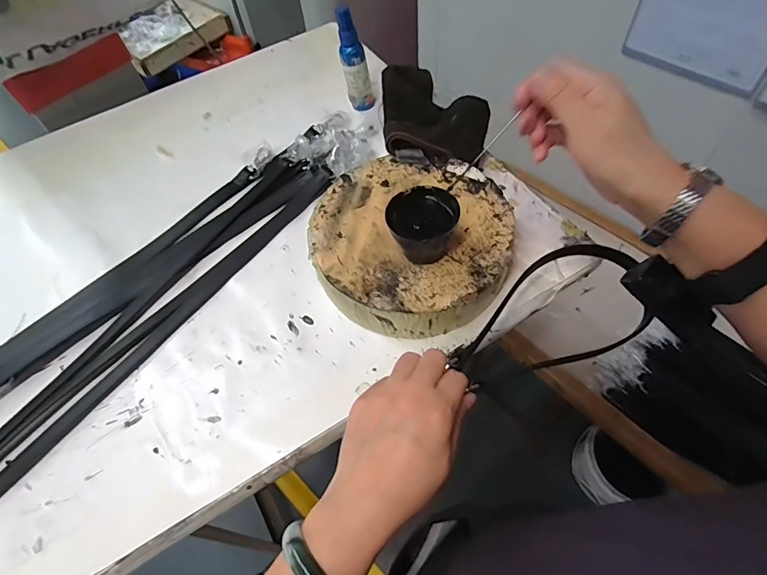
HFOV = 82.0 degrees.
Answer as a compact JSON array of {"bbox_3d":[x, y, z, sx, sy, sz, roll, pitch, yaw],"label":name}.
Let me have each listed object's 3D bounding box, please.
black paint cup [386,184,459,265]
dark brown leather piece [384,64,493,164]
[{"bbox_3d":[0.035,-0.054,0.409,0.061,0.048,0.062,-2,57,3],"label":"black paint cup"},{"bbox_3d":[0.060,-0.205,0.513,0.123,0.040,0.139,-1,57,4],"label":"dark brown leather piece"}]

